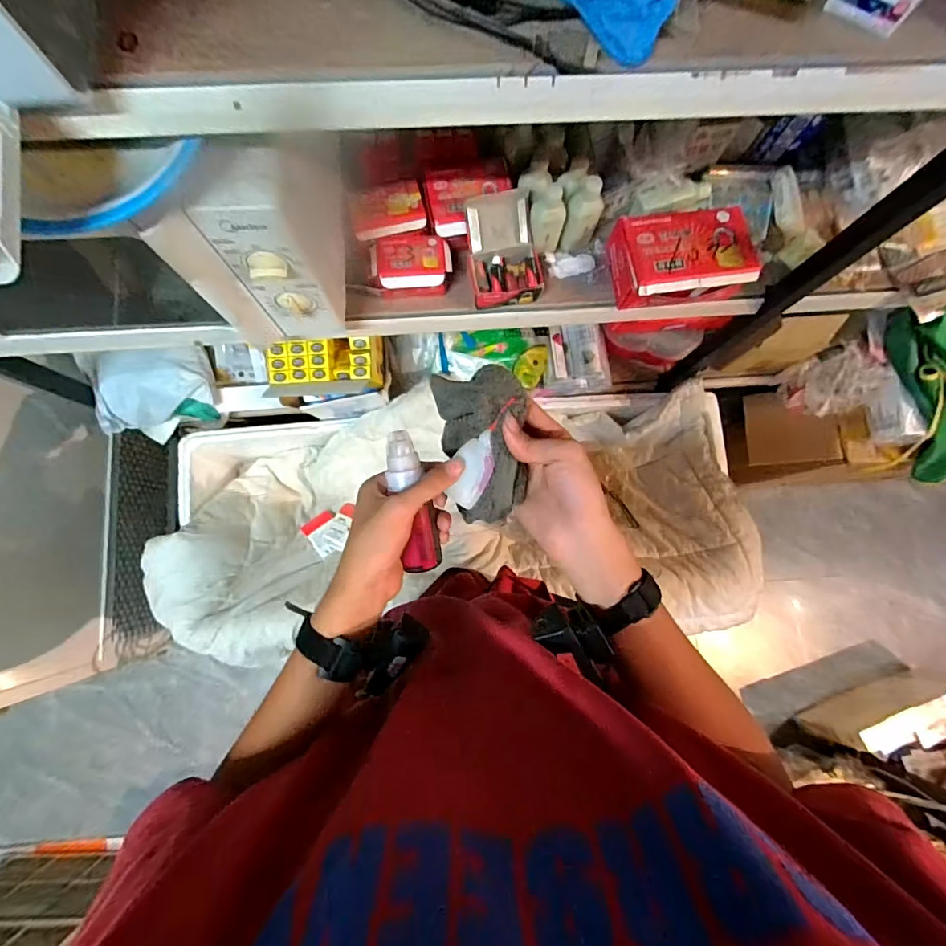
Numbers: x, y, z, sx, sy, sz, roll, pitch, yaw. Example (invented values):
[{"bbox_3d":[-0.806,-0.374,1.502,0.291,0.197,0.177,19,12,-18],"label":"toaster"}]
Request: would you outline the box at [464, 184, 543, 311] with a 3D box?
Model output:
[{"bbox_3d":[0.041,-0.306,0.640,0.097,0.073,0.123,-12,82,-4],"label":"box"}]

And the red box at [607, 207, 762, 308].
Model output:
[{"bbox_3d":[0.292,-0.303,0.650,0.173,0.059,0.116,-9,82,-3],"label":"red box"}]

